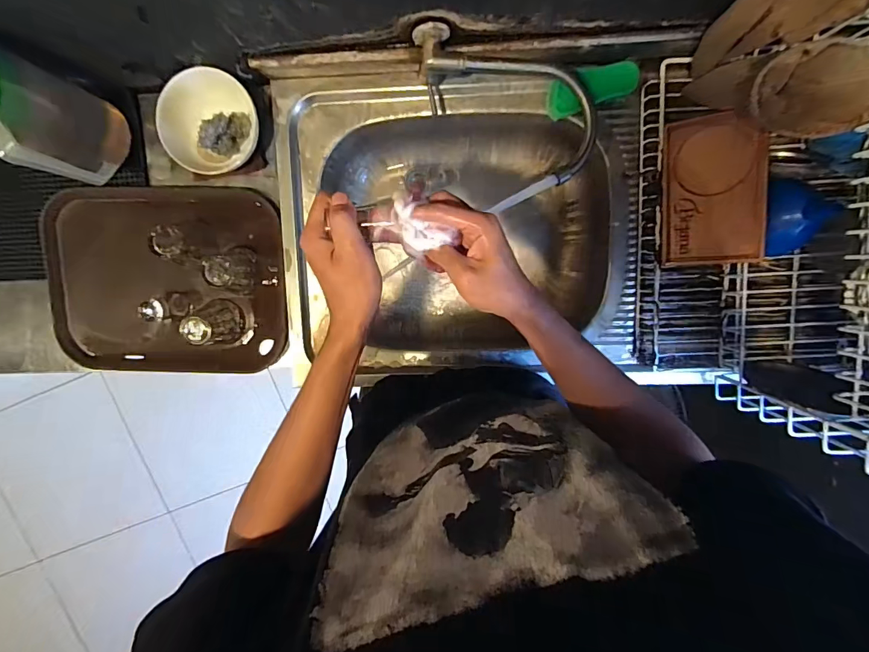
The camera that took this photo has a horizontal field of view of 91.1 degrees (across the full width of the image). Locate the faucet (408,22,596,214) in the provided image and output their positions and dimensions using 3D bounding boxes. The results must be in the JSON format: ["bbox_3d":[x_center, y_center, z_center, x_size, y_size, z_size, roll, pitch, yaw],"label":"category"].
[{"bbox_3d":[0.107,-0.307,0.589,0.186,0.115,0.253,-31,95,8],"label":"faucet"}]

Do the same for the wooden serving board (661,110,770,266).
[{"bbox_3d":[0.379,-0.184,0.584,0.120,0.014,0.195,4,100,41],"label":"wooden serving board"}]

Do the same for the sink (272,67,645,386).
[{"bbox_3d":[0.040,-0.157,0.725,0.565,0.198,0.448,1,98,4],"label":"sink"}]

